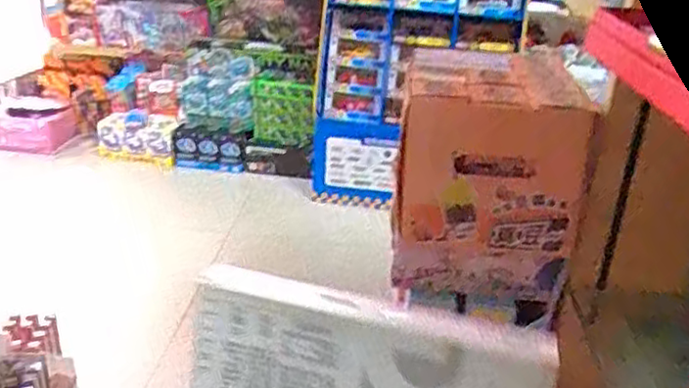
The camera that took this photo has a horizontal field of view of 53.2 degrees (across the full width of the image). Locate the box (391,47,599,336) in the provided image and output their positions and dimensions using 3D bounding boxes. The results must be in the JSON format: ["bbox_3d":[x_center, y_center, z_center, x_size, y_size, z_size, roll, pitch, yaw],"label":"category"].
[{"bbox_3d":[0.158,-0.024,0.811,0.190,0.238,0.200,5,24,3],"label":"box"}]

